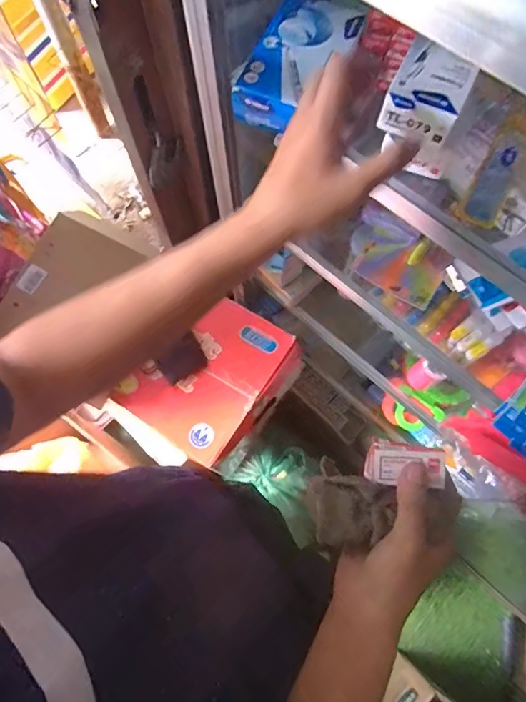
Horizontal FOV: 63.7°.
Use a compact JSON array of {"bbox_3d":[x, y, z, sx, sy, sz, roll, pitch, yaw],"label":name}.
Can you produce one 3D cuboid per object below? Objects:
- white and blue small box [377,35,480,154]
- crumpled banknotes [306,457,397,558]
[{"bbox_3d":[0.144,-0.223,0.369,0.060,0.030,0.080,25,74,7],"label":"white and blue small box"},{"bbox_3d":[0.064,0.123,0.326,0.062,0.023,0.058,23,74,6],"label":"crumpled banknotes"}]

